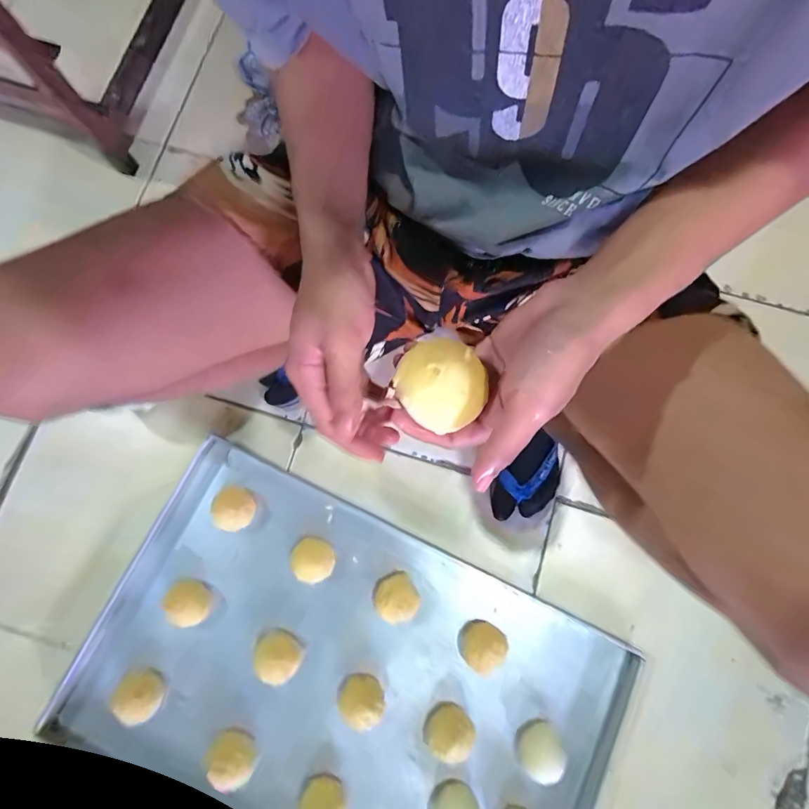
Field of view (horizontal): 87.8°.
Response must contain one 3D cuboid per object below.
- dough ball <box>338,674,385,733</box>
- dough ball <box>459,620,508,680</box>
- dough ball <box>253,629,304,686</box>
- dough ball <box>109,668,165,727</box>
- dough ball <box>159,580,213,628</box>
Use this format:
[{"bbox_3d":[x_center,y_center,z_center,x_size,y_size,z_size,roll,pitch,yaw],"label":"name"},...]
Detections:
[{"bbox_3d":[-0.060,0.405,0.572,0.064,0.037,0.060,-11,80,-2],"label":"dough ball"},{"bbox_3d":[0.105,0.331,0.573,0.063,0.052,0.056,-43,82,-7],"label":"dough ball"},{"bbox_3d":[-0.177,0.347,0.580,0.065,0.036,0.052,29,81,5],"label":"dough ball"},{"bbox_3d":[-0.363,0.397,0.572,0.059,0.032,0.062,0,80,0],"label":"dough ball"},{"bbox_3d":[-0.302,0.276,0.588,0.060,0.050,0.058,14,80,3],"label":"dough ball"}]

